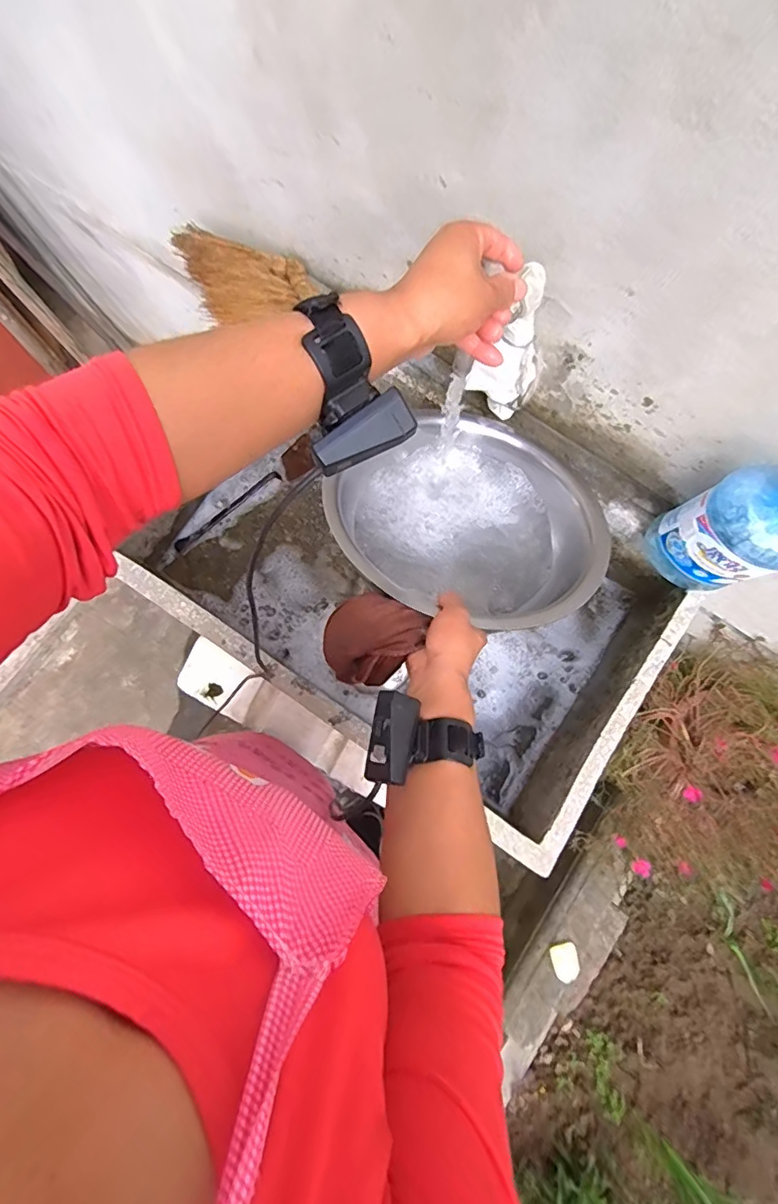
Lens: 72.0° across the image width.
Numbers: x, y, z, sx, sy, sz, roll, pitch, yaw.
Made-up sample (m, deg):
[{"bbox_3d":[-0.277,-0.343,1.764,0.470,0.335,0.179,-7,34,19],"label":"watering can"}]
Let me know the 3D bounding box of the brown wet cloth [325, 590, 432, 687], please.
[{"bbox_3d":[-0.019,0.034,0.535,0.096,0.030,0.083,-44,82,-9],"label":"brown wet cloth"}]

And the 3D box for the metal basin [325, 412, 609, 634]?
[{"bbox_3d":[0.094,-0.094,0.673,0.270,0.139,0.300,-32,80,-7],"label":"metal basin"}]

